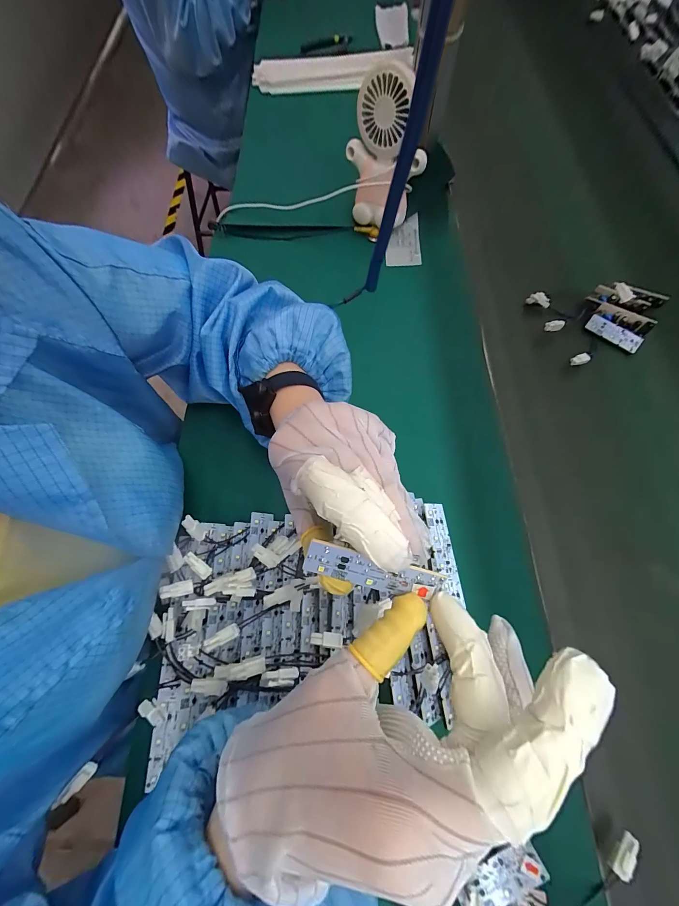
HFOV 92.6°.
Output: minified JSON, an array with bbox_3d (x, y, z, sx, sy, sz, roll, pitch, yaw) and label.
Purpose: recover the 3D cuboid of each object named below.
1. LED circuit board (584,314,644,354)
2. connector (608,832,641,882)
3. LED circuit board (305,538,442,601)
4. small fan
[{"bbox_3d":[0.348,-0.151,0.413,0.065,0.004,0.022,38,96,15],"label":"LED circuit board"},{"bbox_3d":[0.203,0.286,0.229,0.009,0.007,0.027,40,74,15],"label":"connector"},{"bbox_3d":[0.015,0.057,0.151,0.062,0.024,0.004,17,36,-2],"label":"LED circuit board"},{"bbox_3d":[0.054,-0.380,0.429,0.104,0.166,0.055,41,74,15],"label":"small fan"}]

